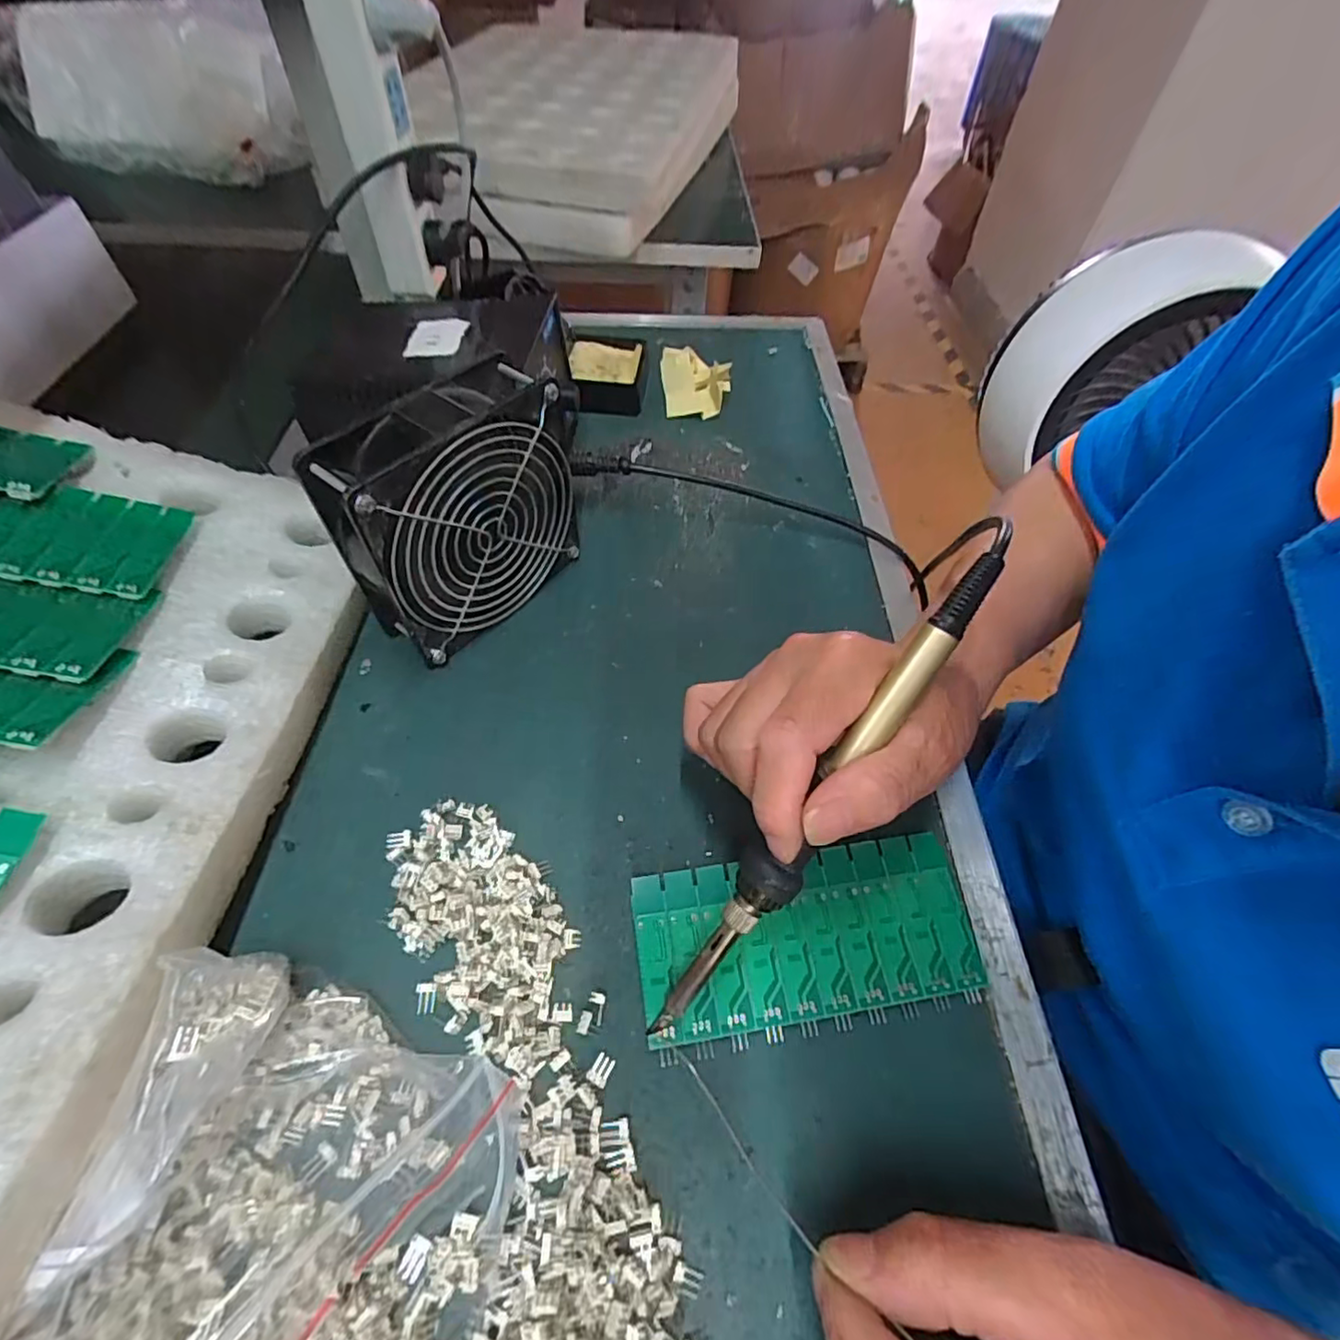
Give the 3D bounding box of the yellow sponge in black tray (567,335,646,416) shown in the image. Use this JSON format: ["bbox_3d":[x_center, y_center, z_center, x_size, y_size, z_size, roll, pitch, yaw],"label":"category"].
[{"bbox_3d":[-0.050,-0.234,0.487,0.058,0.026,0.077,3,54,0],"label":"yellow sponge in black tray"}]

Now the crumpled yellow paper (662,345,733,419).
[{"bbox_3d":[0.020,-0.229,0.490,0.055,0.022,0.066,4,54,1],"label":"crumpled yellow paper"}]

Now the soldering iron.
[{"bbox_3d":[0.054,0.045,0.217,0.019,0.013,0.210,35,97,21],"label":"soldering iron"}]

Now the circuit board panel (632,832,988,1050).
[{"bbox_3d":[0.056,0.110,0.257,0.137,0.014,0.062,-6,55,-7],"label":"circuit board panel"}]

